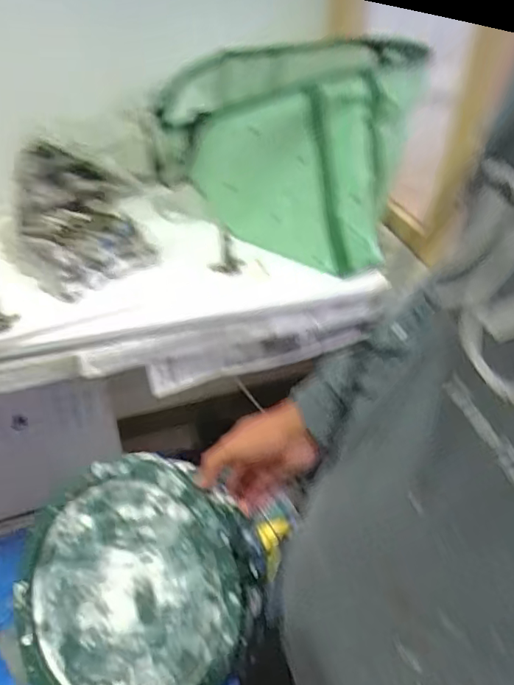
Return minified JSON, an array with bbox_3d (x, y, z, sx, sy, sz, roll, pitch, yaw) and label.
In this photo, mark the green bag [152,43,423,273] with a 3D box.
[{"bbox_3d":[0.038,-0.330,1.015,0.445,0.354,0.257,10,44,7],"label":"green bag"}]

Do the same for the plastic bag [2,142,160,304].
[{"bbox_3d":[-0.295,-0.203,0.899,0.229,0.164,0.222,-19,48,-22],"label":"plastic bag"}]

